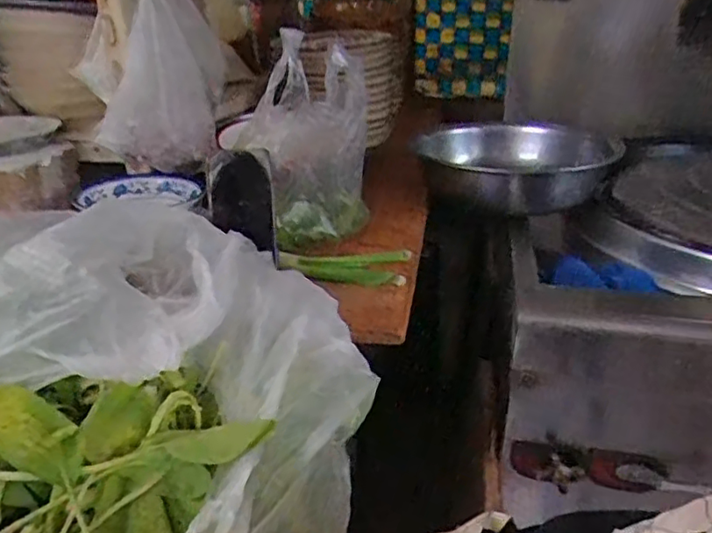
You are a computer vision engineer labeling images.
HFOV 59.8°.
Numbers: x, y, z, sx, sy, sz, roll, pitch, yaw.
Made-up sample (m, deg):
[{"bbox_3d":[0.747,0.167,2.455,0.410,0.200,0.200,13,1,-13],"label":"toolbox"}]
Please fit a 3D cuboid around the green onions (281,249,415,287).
[{"bbox_3d":[-0.016,0.001,0.749,0.153,0.030,0.039,4,25,8],"label":"green onions"}]

